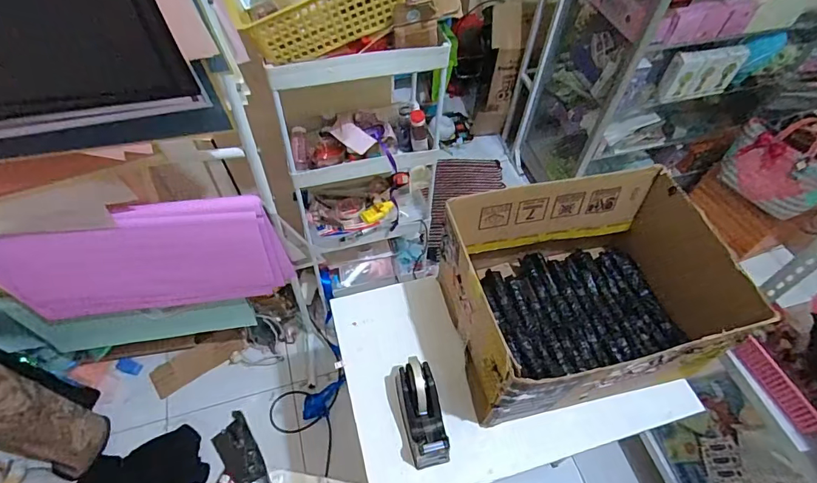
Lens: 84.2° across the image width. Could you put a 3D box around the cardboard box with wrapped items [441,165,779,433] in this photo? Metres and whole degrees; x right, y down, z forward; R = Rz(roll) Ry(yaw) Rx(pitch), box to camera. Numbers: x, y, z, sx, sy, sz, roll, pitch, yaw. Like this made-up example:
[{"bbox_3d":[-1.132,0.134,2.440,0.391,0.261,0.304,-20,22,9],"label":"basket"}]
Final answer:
[{"bbox_3d":[0.285,0.089,0.782,0.391,0.237,0.324,-9,55,-9],"label":"cardboard box with wrapped items"}]

